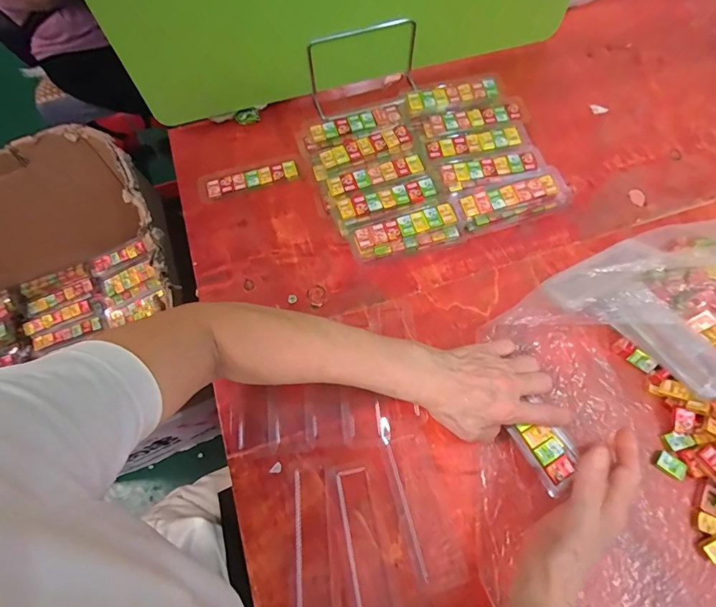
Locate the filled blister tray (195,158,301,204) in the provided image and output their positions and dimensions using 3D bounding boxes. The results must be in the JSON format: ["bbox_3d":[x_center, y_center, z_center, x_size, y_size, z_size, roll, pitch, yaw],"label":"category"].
[{"bbox_3d":[-0.146,-0.166,0.537,0.136,0.011,0.037,-16,68,-5],"label":"filled blister tray"}]

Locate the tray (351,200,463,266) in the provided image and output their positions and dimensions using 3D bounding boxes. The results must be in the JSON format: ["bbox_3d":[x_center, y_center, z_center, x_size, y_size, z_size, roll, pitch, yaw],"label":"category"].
[{"bbox_3d":[0.059,-0.085,0.486,0.131,0.037,0.045,-14,68,-4],"label":"tray"}]

